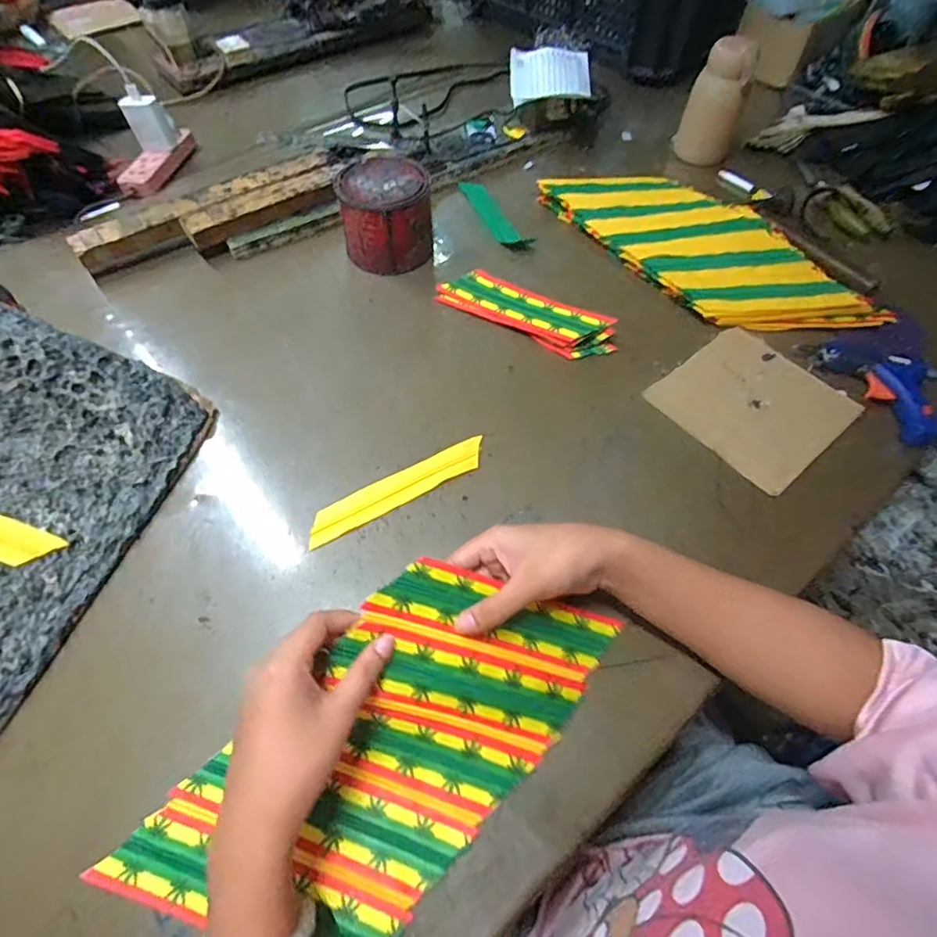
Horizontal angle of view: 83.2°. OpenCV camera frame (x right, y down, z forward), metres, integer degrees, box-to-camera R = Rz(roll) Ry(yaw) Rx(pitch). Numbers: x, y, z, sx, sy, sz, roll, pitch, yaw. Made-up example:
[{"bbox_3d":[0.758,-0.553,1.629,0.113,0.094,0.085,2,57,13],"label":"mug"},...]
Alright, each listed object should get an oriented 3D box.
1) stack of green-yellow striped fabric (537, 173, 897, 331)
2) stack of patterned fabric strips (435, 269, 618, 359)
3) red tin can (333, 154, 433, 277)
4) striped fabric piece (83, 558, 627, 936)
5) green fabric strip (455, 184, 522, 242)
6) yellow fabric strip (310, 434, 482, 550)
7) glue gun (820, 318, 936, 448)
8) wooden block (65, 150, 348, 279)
[{"bbox_3d":[0.274,-0.275,0.636,0.175,0.031,0.416,-36,65,-20],"label":"stack of green-yellow striped fabric"},{"bbox_3d":[0.061,-0.172,0.582,0.198,0.030,0.053,28,62,16],"label":"stack of patterned fabric strips"},{"bbox_3d":[-0.096,-0.293,0.614,0.100,0.087,0.102,0,58,0],"label":"red tin can"},{"bbox_3d":[-0.037,0.169,0.348,0.306,0.060,0.144,-38,66,-21],"label":"striped fabric piece"},{"bbox_3d":[0.030,-0.337,0.699,0.032,0.014,0.138,-19,61,-12],"label":"green fabric strip"},{"bbox_3d":[-0.062,0.017,0.474,0.172,0.004,0.031,-26,64,-17],"label":"yellow fabric strip"},{"bbox_3d":[0.442,-0.097,0.531,0.124,0.024,0.125,-27,63,-16],"label":"glue gun"},{"bbox_3d":[-0.298,-0.306,0.642,0.324,0.042,0.085,-29,63,-17],"label":"wooden block"}]

